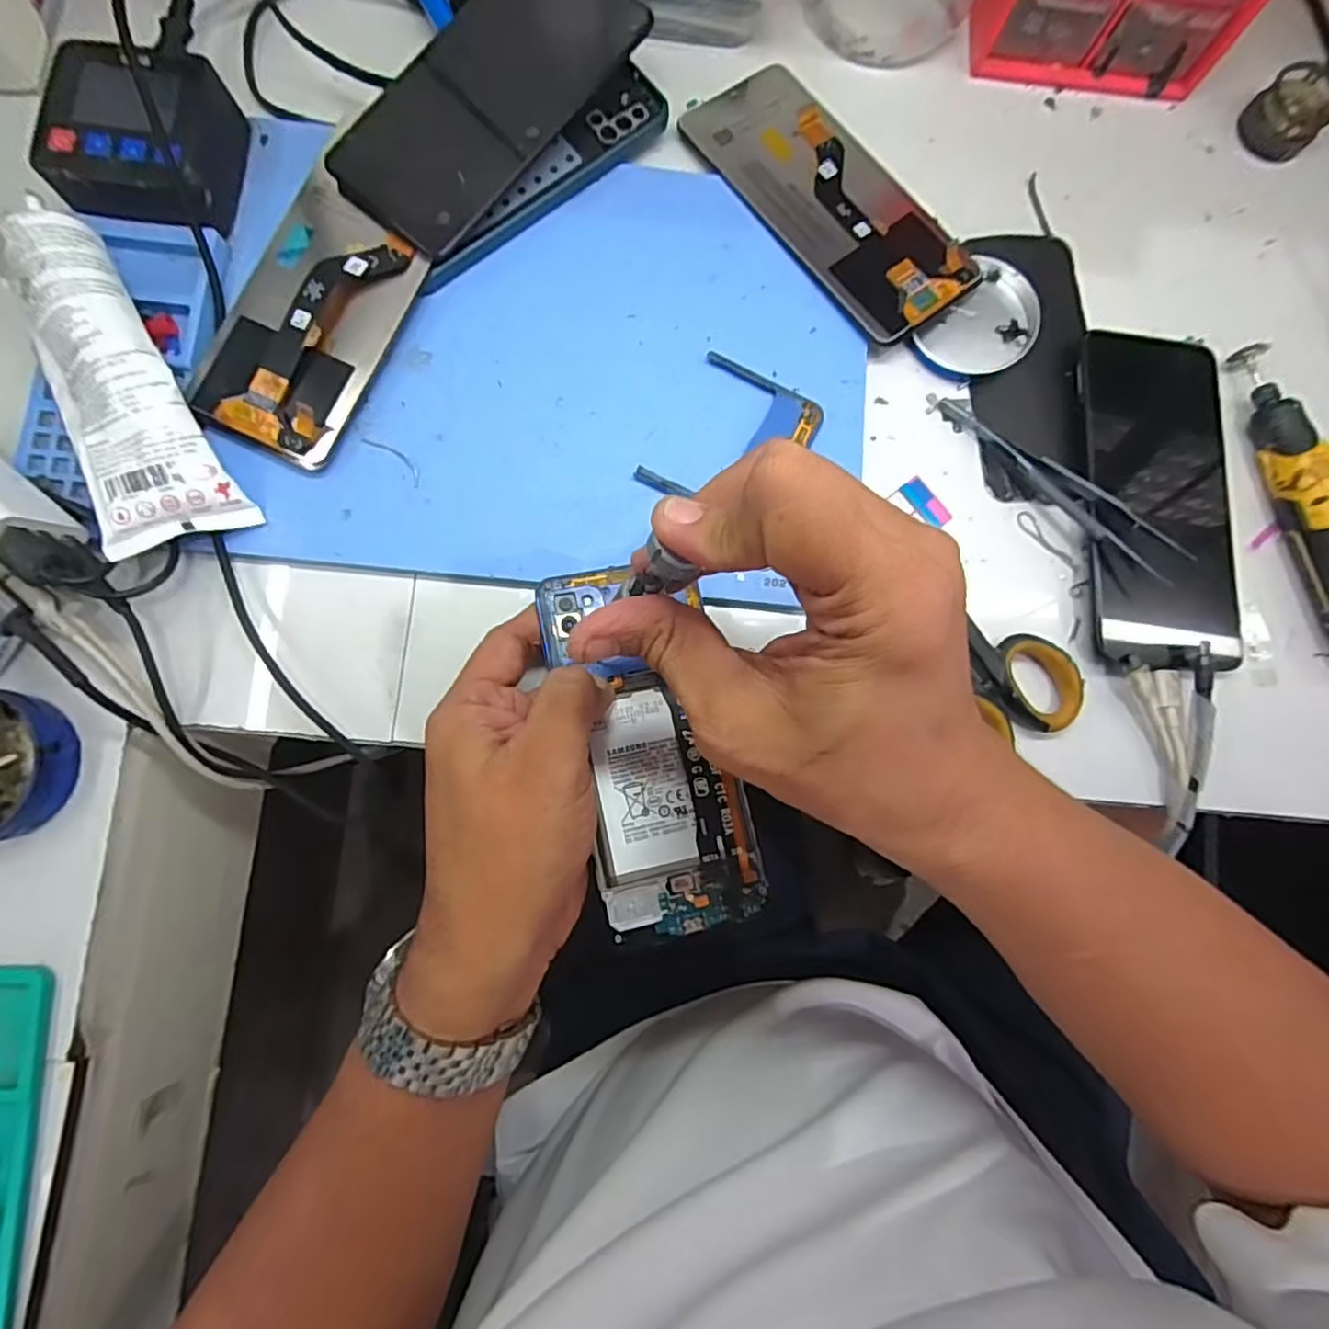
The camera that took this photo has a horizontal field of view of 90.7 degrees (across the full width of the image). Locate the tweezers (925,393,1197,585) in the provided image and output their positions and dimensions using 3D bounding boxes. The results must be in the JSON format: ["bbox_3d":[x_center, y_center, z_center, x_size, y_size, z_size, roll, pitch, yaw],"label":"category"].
[{"bbox_3d":[0.187,-0.090,0.318,0.140,0.011,0.020,42,81,12],"label":"tweezers"}]

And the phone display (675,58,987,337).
[{"bbox_3d":[0.084,-0.240,0.338,0.069,0.004,0.164,-37,82,-9],"label":"phone display"}]

